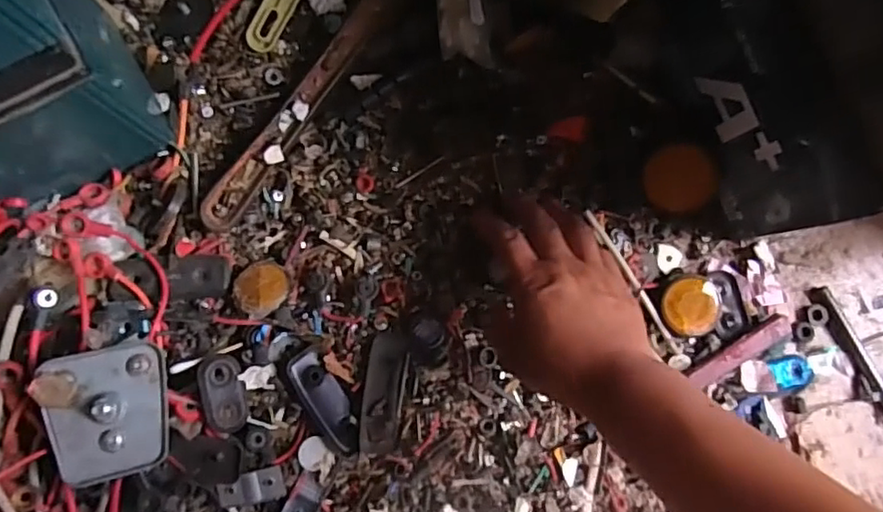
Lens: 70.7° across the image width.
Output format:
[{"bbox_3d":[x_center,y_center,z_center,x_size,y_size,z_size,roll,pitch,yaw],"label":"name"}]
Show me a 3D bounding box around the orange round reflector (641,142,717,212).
[{"bbox_3d":[0.180,-0.059,0.470,0.049,0.004,0.049,6,105,23],"label":"orange round reflector"}]

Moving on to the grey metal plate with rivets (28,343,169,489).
[{"bbox_3d":[-0.208,0.098,0.388,0.068,0.016,0.078,-10,81,-22],"label":"grey metal plate with rivets"}]

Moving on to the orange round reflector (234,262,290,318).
[{"bbox_3d":[-0.127,0.024,0.439,0.036,0.008,0.042,15,54,-10],"label":"orange round reflector"}]

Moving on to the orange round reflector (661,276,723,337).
[{"bbox_3d":[0.188,0.038,0.464,0.049,0.015,0.043,-8,87,-6],"label":"orange round reflector"}]

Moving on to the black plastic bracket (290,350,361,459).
[{"bbox_3d":[-0.081,0.104,0.439,0.026,0.020,0.080,-29,89,-7],"label":"black plastic bracket"}]

